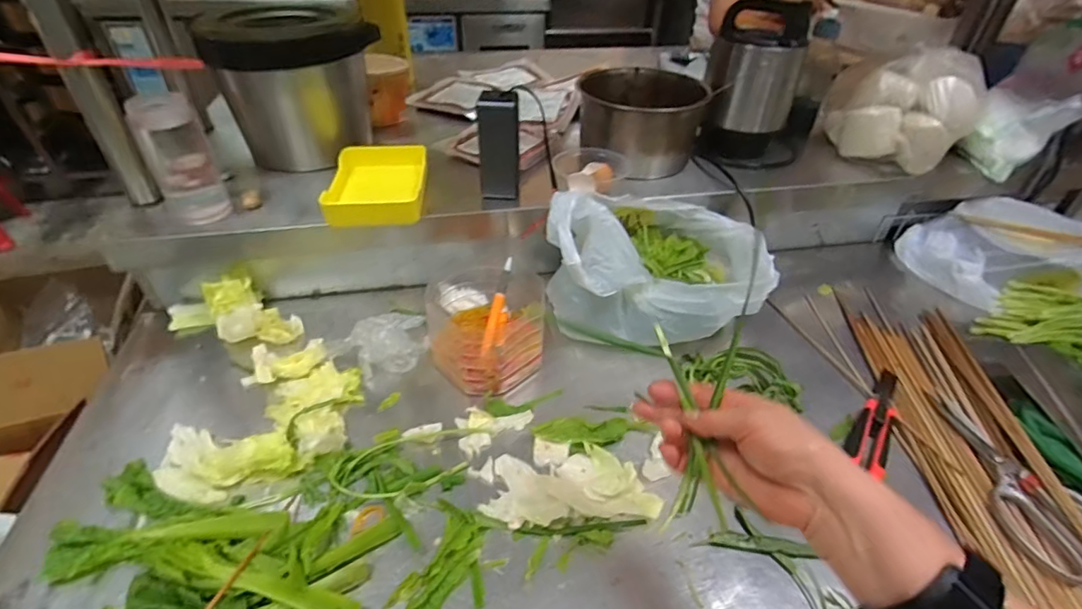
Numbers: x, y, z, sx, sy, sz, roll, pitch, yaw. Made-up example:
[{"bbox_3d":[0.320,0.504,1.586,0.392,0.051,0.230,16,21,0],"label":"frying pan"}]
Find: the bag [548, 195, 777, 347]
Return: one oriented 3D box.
[{"bbox_3d":[0.158,-0.049,0.668,0.276,0.163,0.202,-24,47,-27],"label":"bag"}]

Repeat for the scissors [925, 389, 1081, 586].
[{"bbox_3d":[0.493,0.179,0.549,0.109,0.020,0.222,-6,43,-12],"label":"scissors"}]

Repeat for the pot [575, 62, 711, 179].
[{"bbox_3d":[0.159,-0.281,0.801,0.162,0.115,0.168,1,41,-1],"label":"pot"}]

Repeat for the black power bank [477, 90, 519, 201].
[{"bbox_3d":[-0.056,-0.211,0.684,0.051,0.129,0.049,1,41,-1],"label":"black power bank"}]

